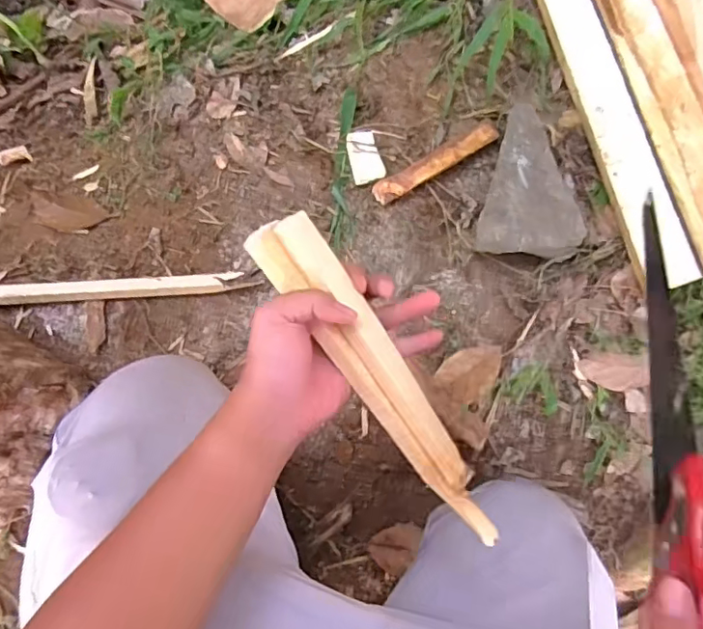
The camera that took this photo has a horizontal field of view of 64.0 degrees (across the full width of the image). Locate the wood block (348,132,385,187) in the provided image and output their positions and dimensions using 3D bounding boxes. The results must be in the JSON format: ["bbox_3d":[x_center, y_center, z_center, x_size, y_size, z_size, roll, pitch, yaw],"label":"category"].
[{"bbox_3d":[0.018,-0.208,0.739,0.040,0.004,0.068,-15,88,5],"label":"wood block"}]

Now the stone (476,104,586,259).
[{"bbox_3d":[0.219,-0.152,0.666,0.118,0.048,0.168,10,93,10],"label":"stone"}]

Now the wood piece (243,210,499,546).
[{"bbox_3d":[0.025,0.054,0.433,0.047,0.022,0.295,-35,94,-13],"label":"wood piece"}]

